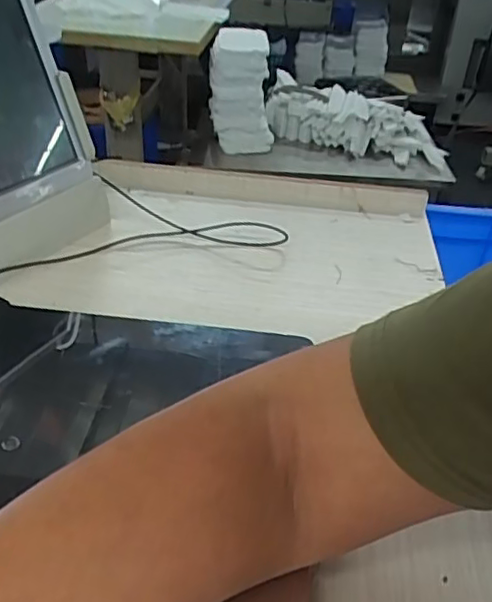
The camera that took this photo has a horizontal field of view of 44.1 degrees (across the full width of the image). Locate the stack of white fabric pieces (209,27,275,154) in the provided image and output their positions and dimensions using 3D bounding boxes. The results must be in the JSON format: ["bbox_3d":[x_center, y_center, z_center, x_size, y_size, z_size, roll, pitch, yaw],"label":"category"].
[{"bbox_3d":[-0.011,-0.553,1.615,0.168,0.272,0.131,-1,37,-5],"label":"stack of white fabric pieces"}]

